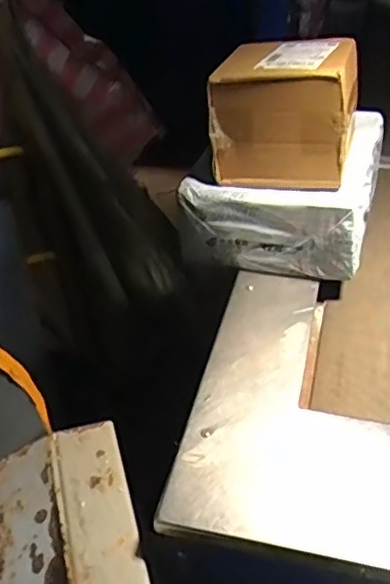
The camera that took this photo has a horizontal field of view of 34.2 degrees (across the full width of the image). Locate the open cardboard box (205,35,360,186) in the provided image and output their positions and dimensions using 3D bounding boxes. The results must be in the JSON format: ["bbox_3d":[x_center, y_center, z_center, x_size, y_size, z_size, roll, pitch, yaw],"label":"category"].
[{"bbox_3d":[0.116,-0.235,0.800,0.165,0.138,0.165,9,41,14],"label":"open cardboard box"}]

